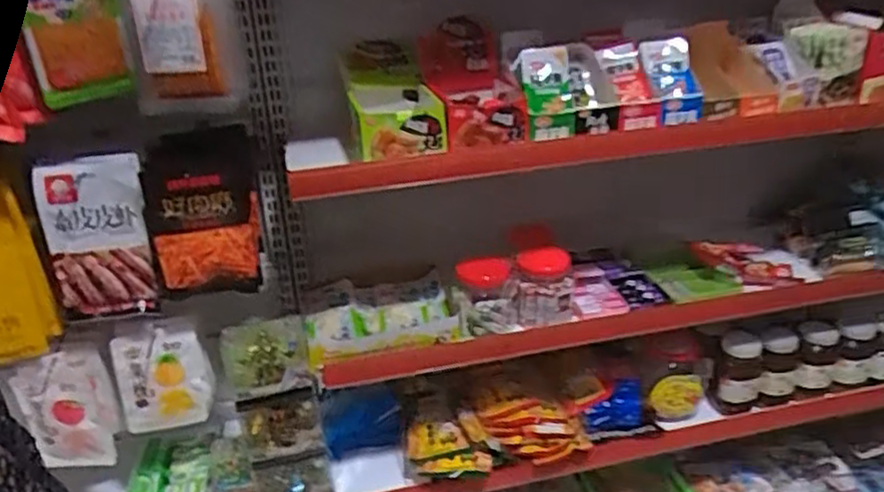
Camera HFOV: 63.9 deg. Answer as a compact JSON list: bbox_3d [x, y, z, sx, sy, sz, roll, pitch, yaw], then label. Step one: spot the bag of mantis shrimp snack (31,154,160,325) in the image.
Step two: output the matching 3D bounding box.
[{"bbox_3d":[-0.494,-0.008,1.016,0.140,0.230,0.016,-4,16,-7],"label":"bag of mantis shrimp snack"}]

